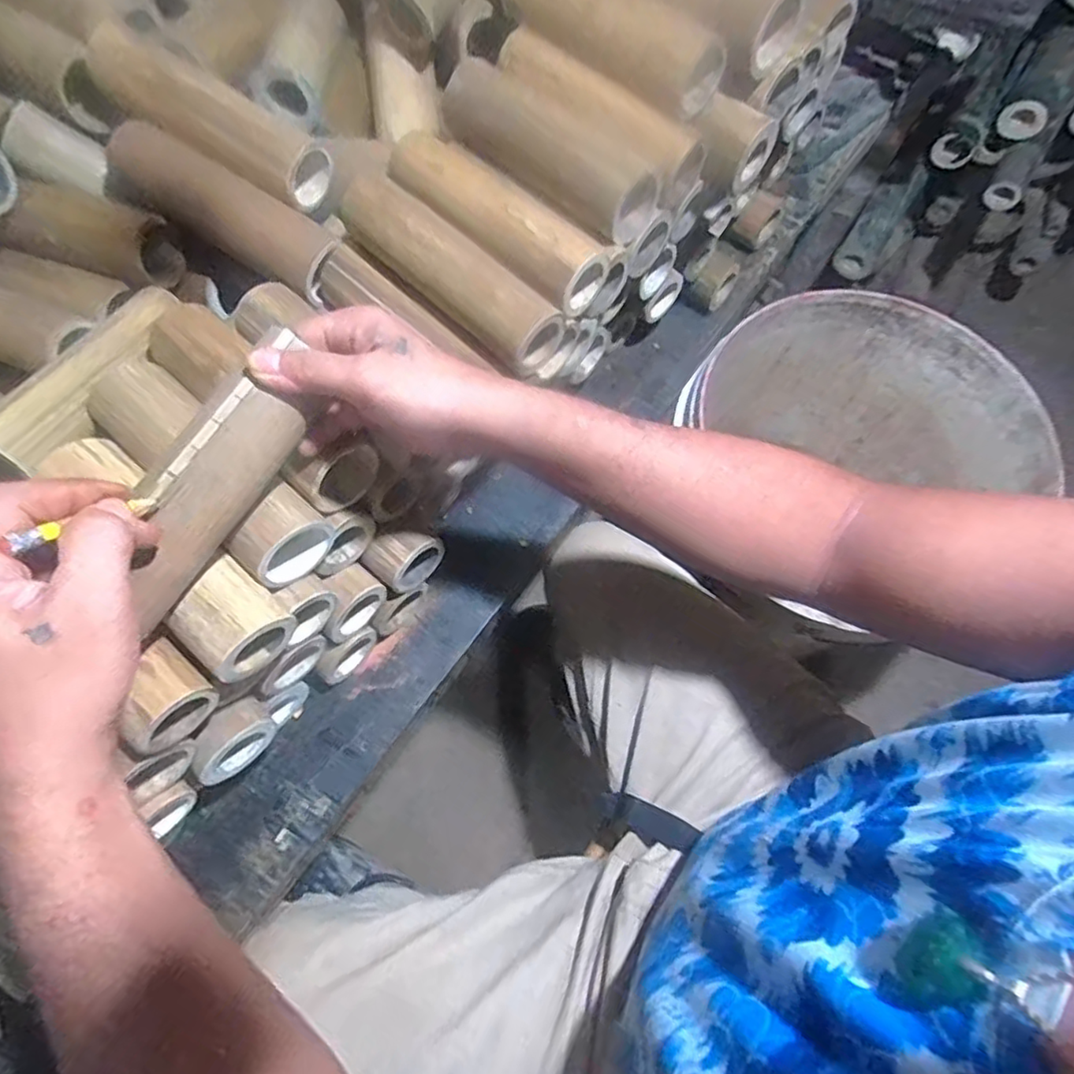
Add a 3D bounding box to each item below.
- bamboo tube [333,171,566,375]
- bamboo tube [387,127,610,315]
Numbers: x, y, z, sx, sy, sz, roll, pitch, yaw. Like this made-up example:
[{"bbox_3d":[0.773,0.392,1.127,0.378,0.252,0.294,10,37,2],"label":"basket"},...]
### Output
[{"bbox_3d":[-0.063,-0.185,0.427,0.180,0.048,0.047,40,72,15],"label":"bamboo tube"},{"bbox_3d":[-0.029,-0.227,0.441,0.165,0.051,0.056,40,72,15],"label":"bamboo tube"}]

